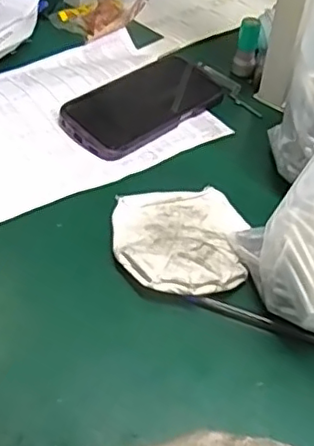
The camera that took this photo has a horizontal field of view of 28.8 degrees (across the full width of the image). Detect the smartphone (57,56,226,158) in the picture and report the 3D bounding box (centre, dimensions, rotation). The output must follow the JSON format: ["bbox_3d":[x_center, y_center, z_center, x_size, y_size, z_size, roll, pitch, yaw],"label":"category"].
[{"bbox_3d":[-0.015,-0.117,0.597,0.166,0.014,0.086,-32,55,-32],"label":"smartphone"}]

